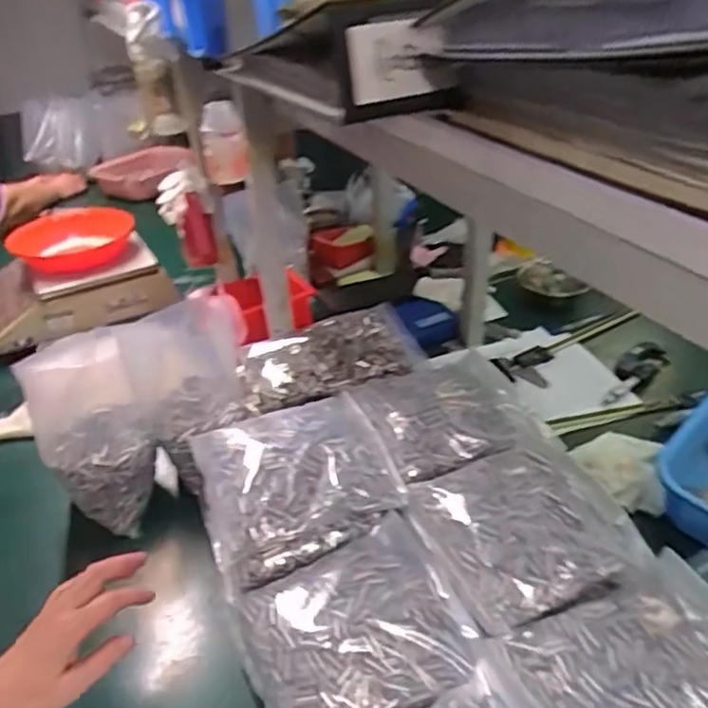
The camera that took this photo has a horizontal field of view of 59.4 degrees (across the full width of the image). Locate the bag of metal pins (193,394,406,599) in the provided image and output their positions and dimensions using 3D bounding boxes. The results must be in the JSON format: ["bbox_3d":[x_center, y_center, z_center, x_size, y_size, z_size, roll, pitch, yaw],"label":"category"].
[{"bbox_3d":[-0.062,0.129,0.657,0.191,0.078,0.177,-13,35,-15],"label":"bag of metal pins"}]

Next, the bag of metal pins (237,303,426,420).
[{"bbox_3d":[-0.033,0.002,0.797,0.241,0.039,0.142,-14,36,-17],"label":"bag of metal pins"}]

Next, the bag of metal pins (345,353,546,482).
[{"bbox_3d":[0.109,0.060,0.711,0.189,0.038,0.173,-14,35,-16],"label":"bag of metal pins"}]

